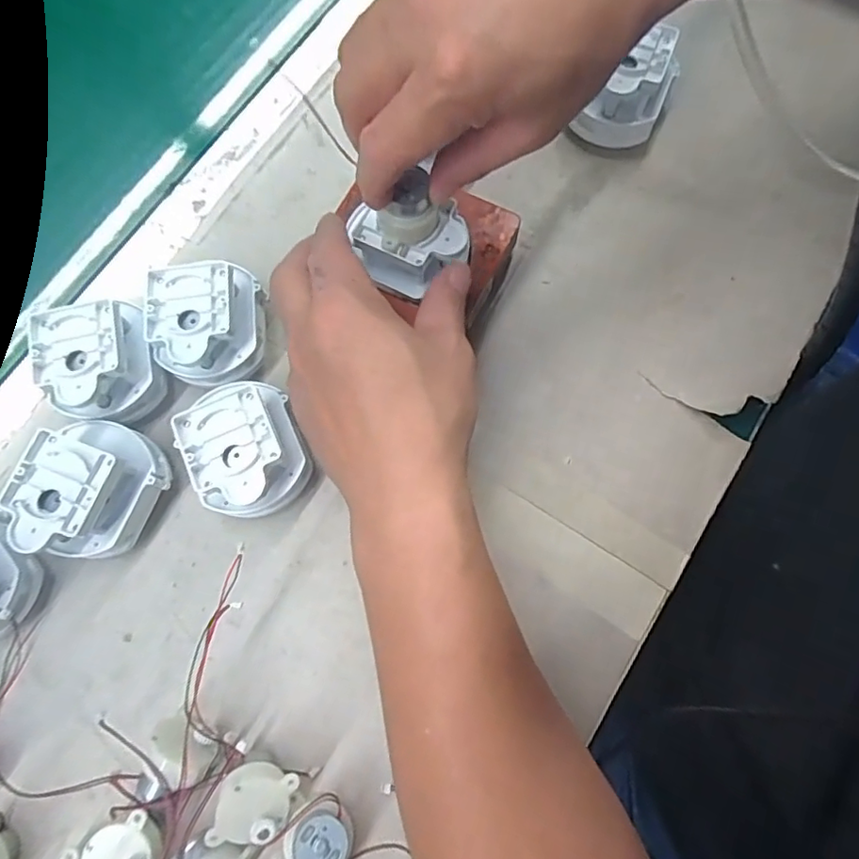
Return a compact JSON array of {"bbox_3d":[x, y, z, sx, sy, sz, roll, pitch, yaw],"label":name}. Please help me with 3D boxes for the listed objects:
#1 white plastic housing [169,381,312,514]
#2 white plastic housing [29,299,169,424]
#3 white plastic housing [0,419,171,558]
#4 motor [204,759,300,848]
[{"bbox_3d":[-0.092,0.014,0.298,0.052,0.050,0.062,-24,74,-5],"label":"white plastic housing"},{"bbox_3d":[-0.178,-0.034,0.312,0.051,0.051,0.063,-22,74,-4],"label":"white plastic housing"},{"bbox_3d":[-0.174,0.032,0.295,0.055,0.053,0.068,20,75,7],"label":"white plastic housing"},{"bbox_3d":[-0.080,0.173,0.263,0.031,0.033,0.035,19,75,7],"label":"motor"}]

